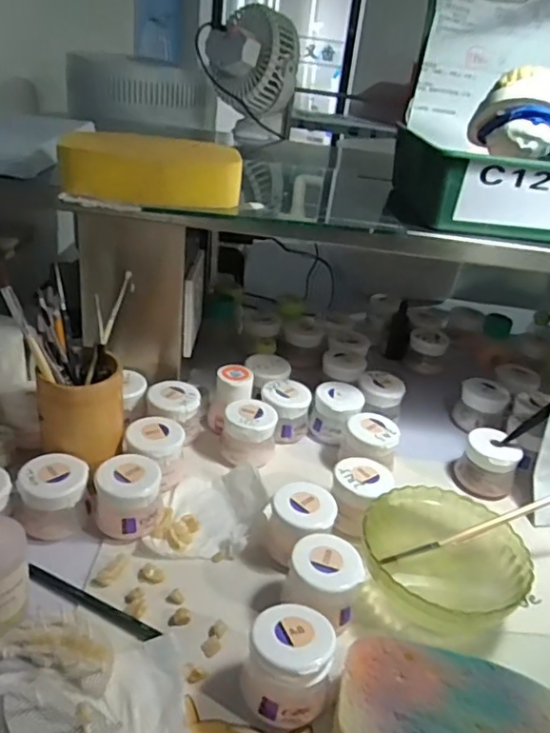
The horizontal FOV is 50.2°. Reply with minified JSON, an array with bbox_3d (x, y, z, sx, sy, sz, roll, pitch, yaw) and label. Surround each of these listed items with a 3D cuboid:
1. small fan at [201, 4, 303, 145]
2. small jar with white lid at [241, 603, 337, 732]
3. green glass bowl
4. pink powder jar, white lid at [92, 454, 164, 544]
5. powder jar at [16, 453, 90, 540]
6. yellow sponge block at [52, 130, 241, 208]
[{"bbox_3d":[-0.036,-0.383,0.774,0.108,0.144,0.097,-6,32,-23],"label":"small fan"},{"bbox_3d":[0.009,0.180,0.358,0.050,0.049,0.050,6,30,-3],"label":"small jar with white lid"},{"bbox_3d":[0.128,0.151,0.454,0.119,0.044,0.122,6,30,-3],"label":"green glass bowl"},{"bbox_3d":[-0.116,0.104,0.472,0.052,0.048,0.048,6,30,-3],"label":"pink powder jar, white lid"},{"bbox_3d":[-0.176,0.101,0.467,0.054,0.045,0.044,-9,33,-26],"label":"powder jar"},{"bbox_3d":[-0.090,-0.148,0.444,0.133,0.044,0.045,-1,31,-16],"label":"yellow sponge block"}]

